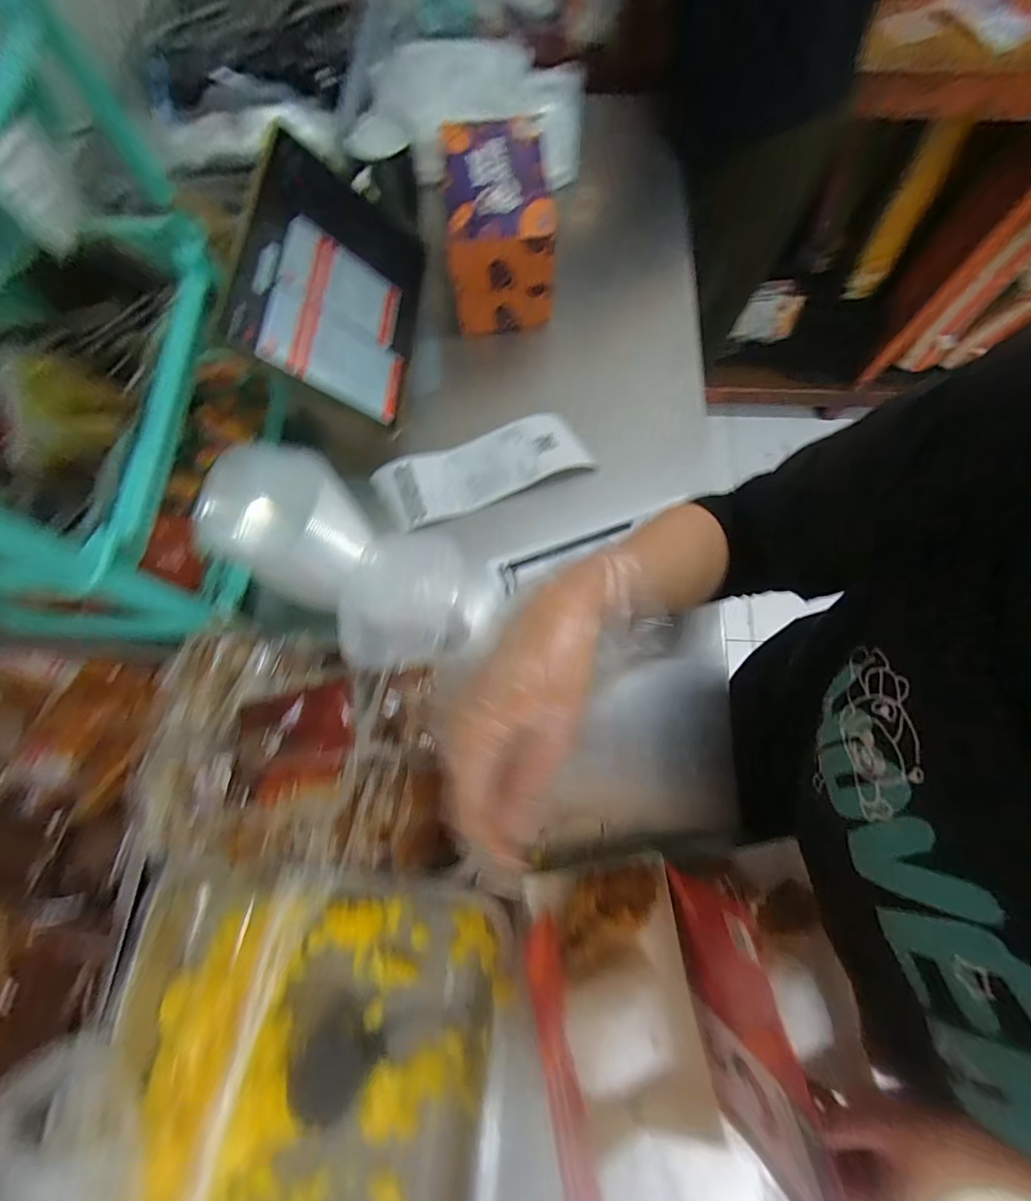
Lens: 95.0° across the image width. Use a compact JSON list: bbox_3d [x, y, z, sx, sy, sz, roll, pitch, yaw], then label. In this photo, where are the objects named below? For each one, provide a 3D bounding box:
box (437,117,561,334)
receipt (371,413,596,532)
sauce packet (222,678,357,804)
[{"bbox_3d":[-0.022,-0.426,0.539,0.112,0.100,0.186,-7,73,-1],"label":"box"},{"bbox_3d":[-0.037,-0.142,0.508,0.216,0.027,0.079,-19,74,-5],"label":"receipt"},{"bbox_3d":[-0.174,0.112,0.370,0.092,0.012,0.081,-10,73,-2],"label":"sauce packet"}]

